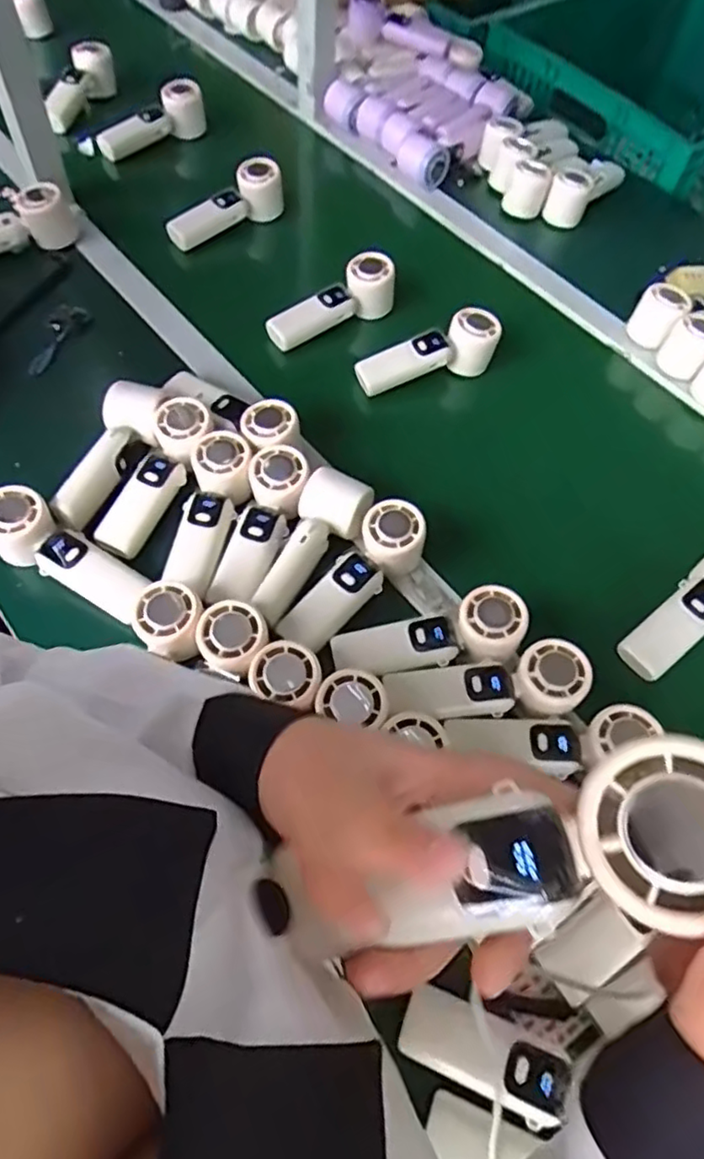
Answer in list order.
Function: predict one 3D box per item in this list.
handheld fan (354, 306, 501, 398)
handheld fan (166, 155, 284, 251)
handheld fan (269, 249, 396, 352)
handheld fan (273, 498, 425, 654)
[{"bbox_3d":[0.085,-0.255,0.750,0.171,0.068,0.050,-22,59,-8],"label":"handheld fan"},{"bbox_3d":[-0.165,-0.489,0.867,0.168,0.069,0.047,-31,66,-4],"label":"handheld fan"},{"bbox_3d":[-0.025,-0.328,0.773,0.162,0.062,0.043,-31,67,-20],"label":"handheld fan"},{"bbox_3d":[0.004,0.002,0.602,0.054,0.058,0.164,41,80,18],"label":"handheld fan"}]

